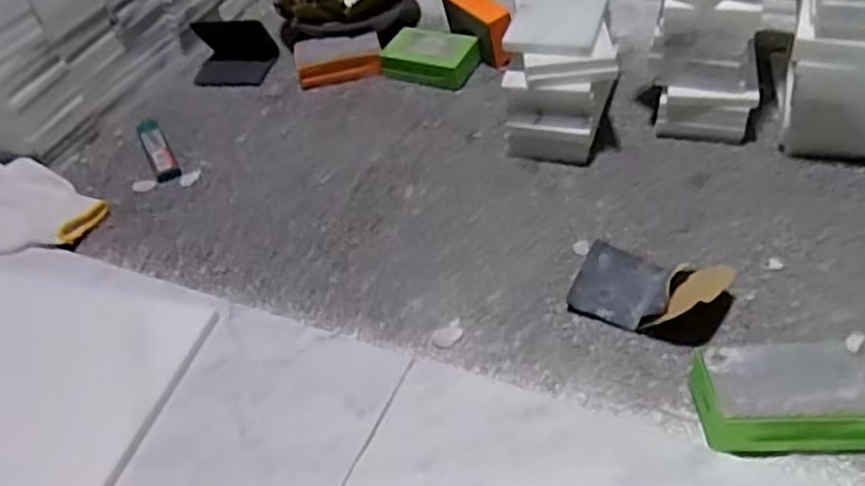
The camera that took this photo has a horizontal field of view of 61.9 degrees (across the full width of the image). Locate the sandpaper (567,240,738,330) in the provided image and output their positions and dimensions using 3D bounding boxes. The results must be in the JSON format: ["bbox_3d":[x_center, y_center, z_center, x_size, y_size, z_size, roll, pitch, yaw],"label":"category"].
[{"bbox_3d":[0.159,0.029,0.527,0.103,0.030,0.066,16,47,24],"label":"sandpaper"}]

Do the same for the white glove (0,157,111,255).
[{"bbox_3d":[-0.406,-0.029,0.679,0.184,0.023,0.121,20,49,27],"label":"white glove"}]

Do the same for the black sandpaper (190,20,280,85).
[{"bbox_3d":[-0.235,-0.224,0.844,0.092,0.049,0.070,-3,42,5],"label":"black sandpaper"}]

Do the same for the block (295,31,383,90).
[{"bbox_3d":[-0.105,-0.207,0.817,0.096,0.031,0.063,-6,42,2],"label":"block"}]

